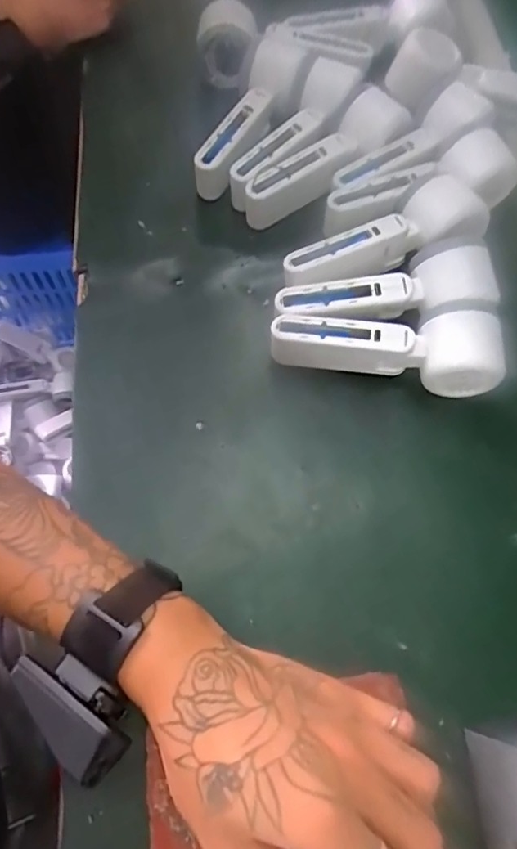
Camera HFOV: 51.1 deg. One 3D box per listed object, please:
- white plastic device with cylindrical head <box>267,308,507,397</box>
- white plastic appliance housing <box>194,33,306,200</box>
[{"bbox_3d":[0.096,-0.060,0.401,0.169,0.056,0.052,13,67,4],"label":"white plastic device with cylindrical head"},{"bbox_3d":[-0.007,-0.270,0.474,0.057,0.043,0.155,30,83,10],"label":"white plastic appliance housing"}]

